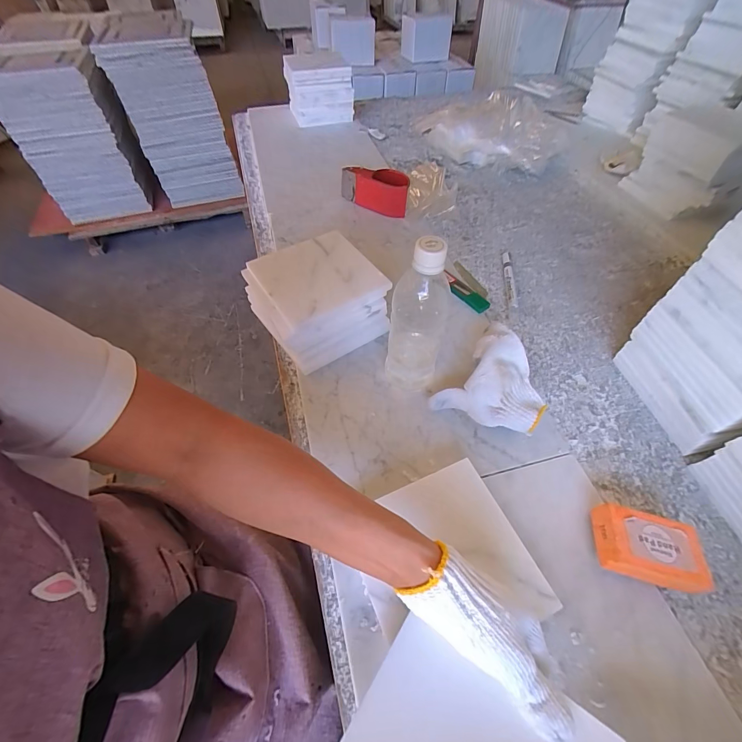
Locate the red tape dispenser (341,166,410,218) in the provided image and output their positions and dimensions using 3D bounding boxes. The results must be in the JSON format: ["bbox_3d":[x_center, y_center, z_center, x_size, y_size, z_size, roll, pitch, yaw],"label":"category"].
[{"bbox_3d":[0.007,-0.374,0.745,0.151,0.075,0.058,21,55,15],"label":"red tape dispenser"}]

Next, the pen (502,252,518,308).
[{"bbox_3d":[0.243,-0.161,0.626,0.017,0.017,0.144,6,55,3],"label":"pen"}]

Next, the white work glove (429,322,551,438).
[{"bbox_3d":[0.157,0.025,0.448,0.119,0.079,0.125,39,63,23],"label":"white work glove"}]

